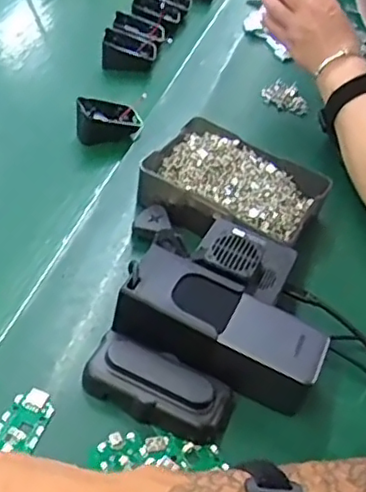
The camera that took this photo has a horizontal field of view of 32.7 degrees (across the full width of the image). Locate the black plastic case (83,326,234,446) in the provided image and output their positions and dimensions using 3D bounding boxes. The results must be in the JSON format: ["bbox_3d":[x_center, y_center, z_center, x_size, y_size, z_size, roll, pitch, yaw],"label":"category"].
[{"bbox_3d":[-0.018,0.102,0.455,0.107,0.027,0.047,20,46,14],"label":"black plastic case"}]

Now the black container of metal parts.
[{"bbox_3d":[0.049,-0.055,0.612,0.162,0.049,0.124,25,47,18],"label":"black container of metal parts"}]

